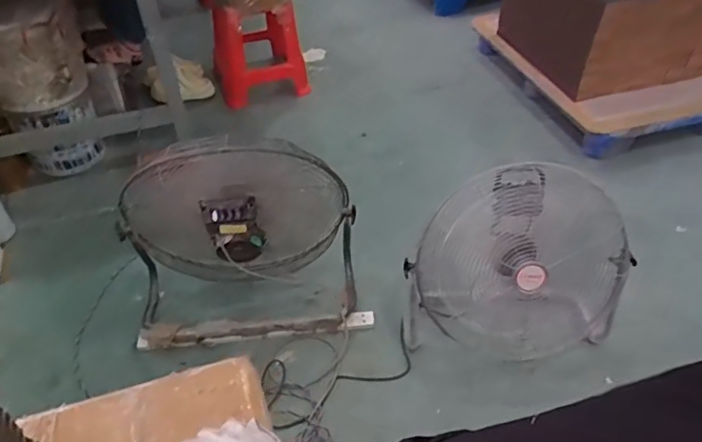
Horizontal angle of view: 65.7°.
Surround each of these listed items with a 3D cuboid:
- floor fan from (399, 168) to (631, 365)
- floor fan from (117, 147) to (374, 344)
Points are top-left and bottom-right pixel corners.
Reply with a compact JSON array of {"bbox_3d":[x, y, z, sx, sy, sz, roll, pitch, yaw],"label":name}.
[{"bbox_3d":[0.396,0.133,1.315,0.512,0.433,0.253,-1,45,-1],"label":"floor fan"},{"bbox_3d":[-0.275,0.062,1.379,0.595,0.539,0.212,-5,45,-4],"label":"floor fan"}]

